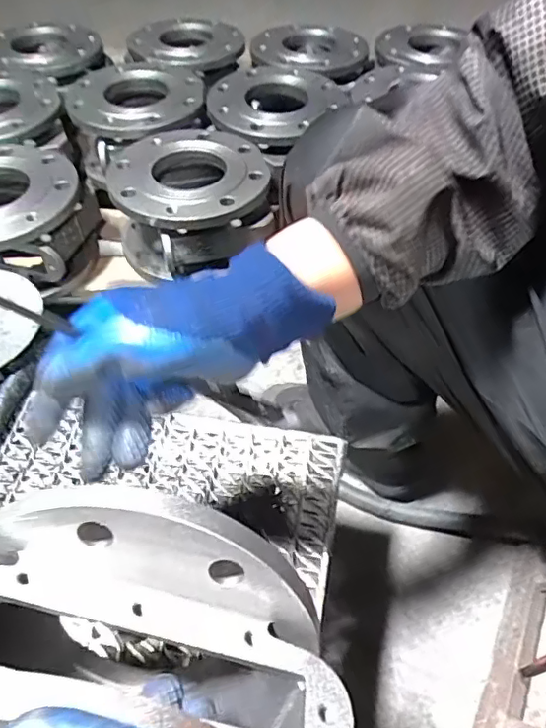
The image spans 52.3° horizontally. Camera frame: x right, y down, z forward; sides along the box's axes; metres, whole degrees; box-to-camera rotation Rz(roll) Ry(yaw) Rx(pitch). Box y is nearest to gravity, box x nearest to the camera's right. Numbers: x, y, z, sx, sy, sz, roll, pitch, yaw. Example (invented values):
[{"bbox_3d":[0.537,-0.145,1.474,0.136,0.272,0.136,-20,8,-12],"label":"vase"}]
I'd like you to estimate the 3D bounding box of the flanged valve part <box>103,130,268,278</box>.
[{"bbox_3d":[-0.114,-0.219,0.789,0.201,0.132,0.193,1,50,-1],"label":"flanged valve part"}]

